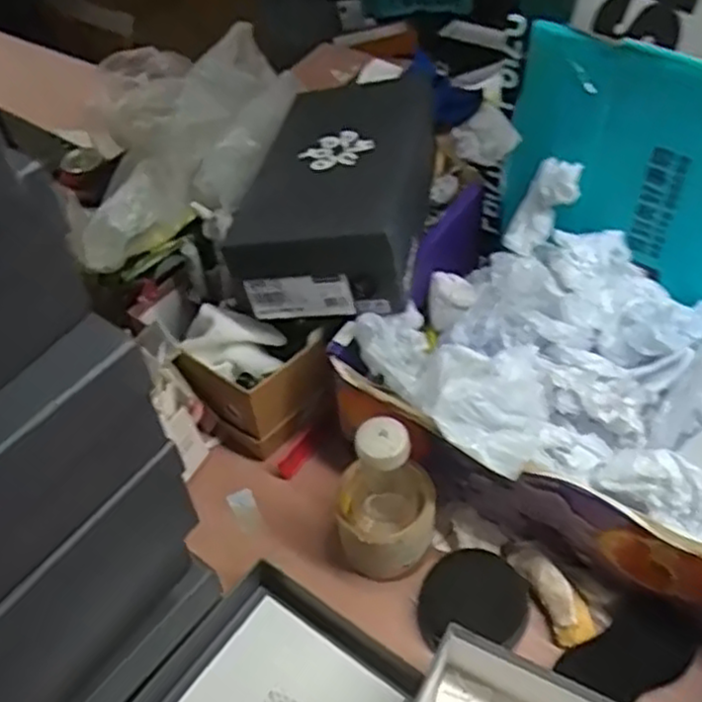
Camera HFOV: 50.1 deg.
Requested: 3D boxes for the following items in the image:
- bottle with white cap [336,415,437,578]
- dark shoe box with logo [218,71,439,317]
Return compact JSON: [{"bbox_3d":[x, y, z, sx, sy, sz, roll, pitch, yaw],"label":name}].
[{"bbox_3d":[0.029,0.125,0.642,0.087,0.178,0.072,-3,49,2],"label":"bottle with white cap"},{"bbox_3d":[-0.010,-0.174,0.770,0.169,0.096,0.287,6,50,10],"label":"dark shoe box with logo"}]

